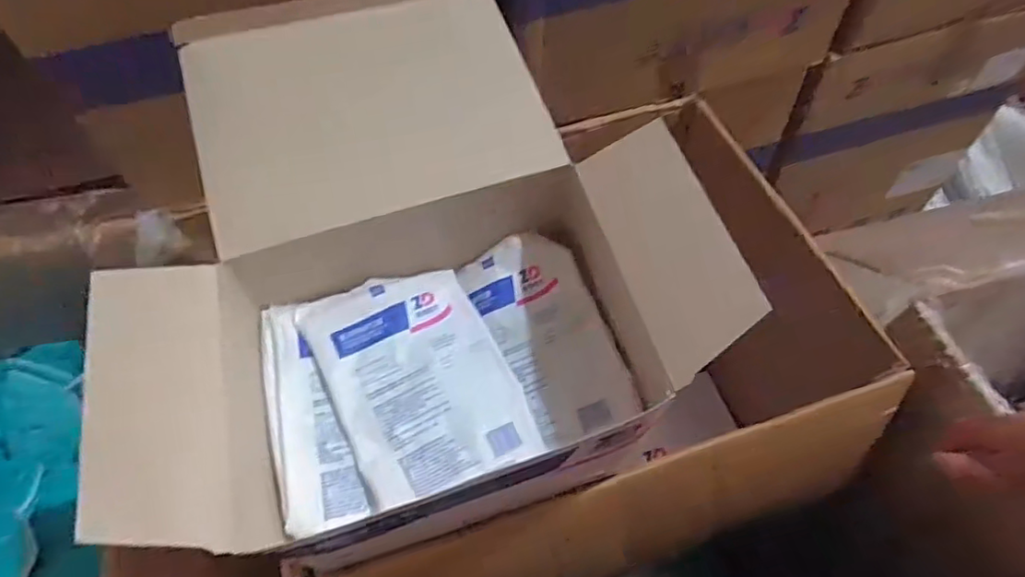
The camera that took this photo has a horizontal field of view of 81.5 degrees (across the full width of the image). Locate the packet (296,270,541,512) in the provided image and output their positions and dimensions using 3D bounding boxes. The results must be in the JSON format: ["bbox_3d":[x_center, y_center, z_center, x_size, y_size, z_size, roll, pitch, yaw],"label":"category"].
[{"bbox_3d":[-0.071,0.063,0.444,0.126,0.028,0.170,-25,58,-14],"label":"packet"}]

